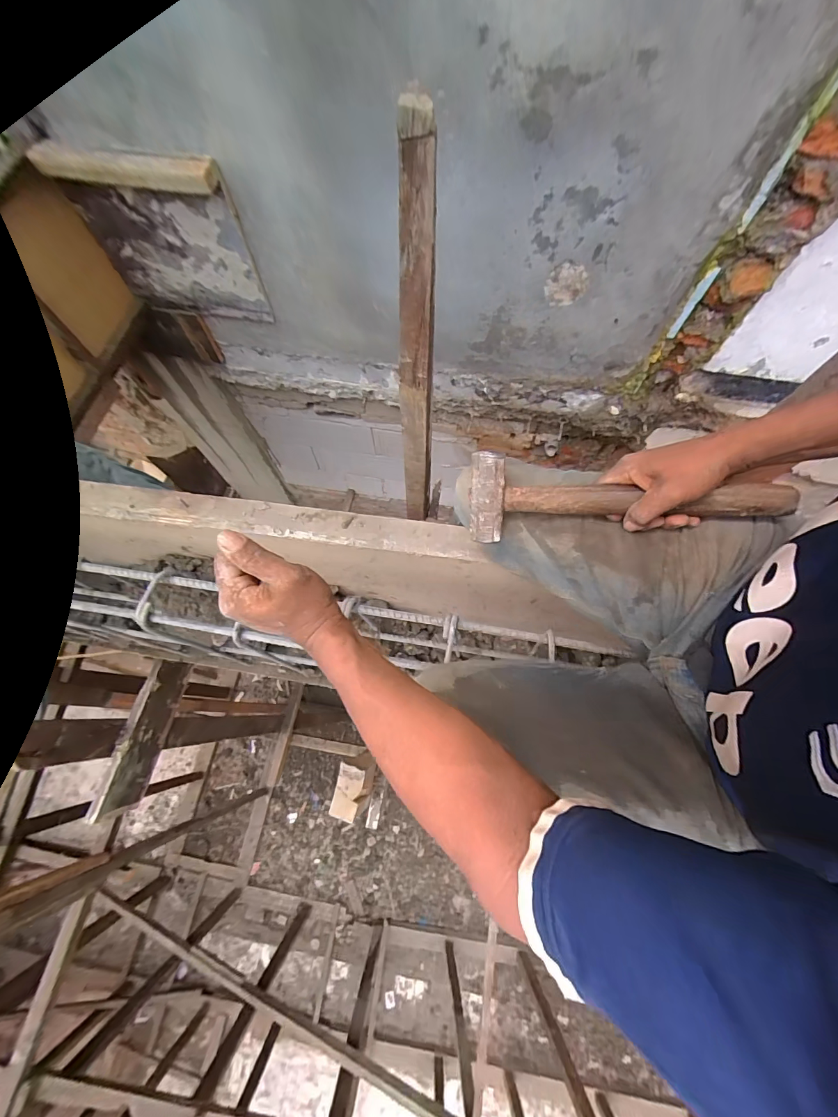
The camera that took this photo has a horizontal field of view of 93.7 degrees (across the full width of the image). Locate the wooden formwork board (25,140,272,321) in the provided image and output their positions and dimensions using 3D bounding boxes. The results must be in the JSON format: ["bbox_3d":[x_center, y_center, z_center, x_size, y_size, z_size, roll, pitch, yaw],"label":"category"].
[{"bbox_3d":[-0.684,-0.841,1.060,0.435,0.415,0.077,8,69,3],"label":"wooden formwork board"}]

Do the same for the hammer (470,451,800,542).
[{"bbox_3d":[0.212,-0.070,0.422,0.307,0.043,0.092,1,107,11],"label":"hammer"}]

